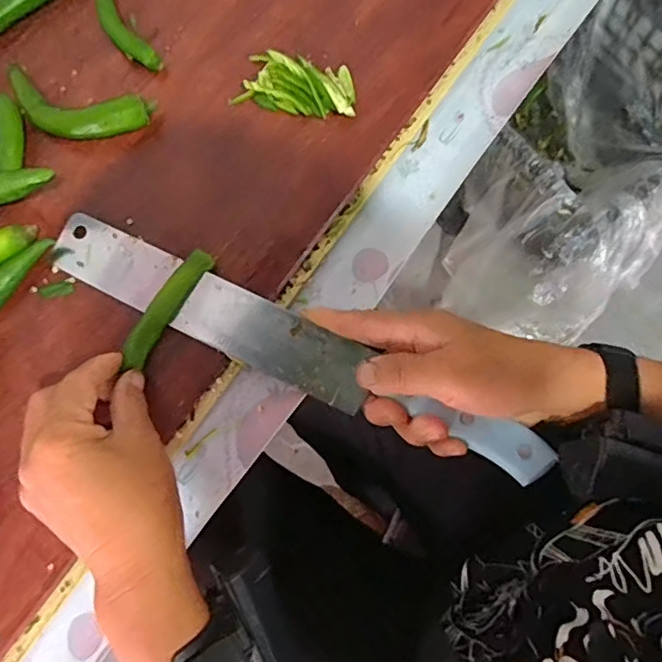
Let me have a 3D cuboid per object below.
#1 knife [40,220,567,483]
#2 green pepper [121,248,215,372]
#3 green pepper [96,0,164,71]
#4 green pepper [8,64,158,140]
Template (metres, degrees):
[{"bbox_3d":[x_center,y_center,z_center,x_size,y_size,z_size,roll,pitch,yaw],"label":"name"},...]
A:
[{"bbox_3d":[-0.030,0.008,0.354,0.335,0.012,0.042,25,80,10],"label":"knife"},{"bbox_3d":[-0.106,-0.016,0.363,0.018,0.009,0.085,32,82,5],"label":"green pepper"},{"bbox_3d":[-0.152,-0.229,0.407,0.031,0.015,0.093,-21,76,0],"label":"green pepper"},{"bbox_3d":[-0.179,-0.155,0.389,0.106,0.017,0.040,13,79,8],"label":"green pepper"}]

